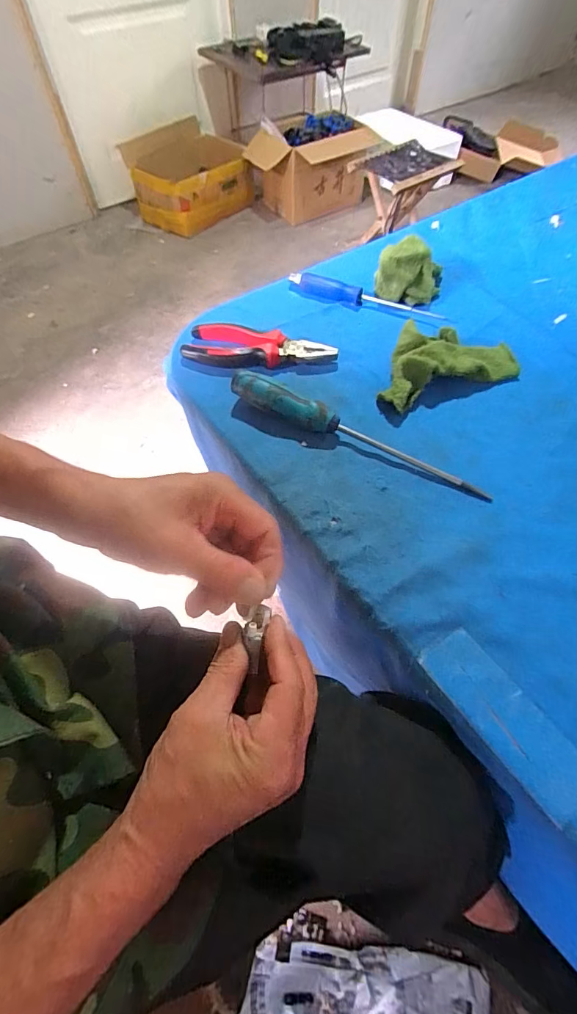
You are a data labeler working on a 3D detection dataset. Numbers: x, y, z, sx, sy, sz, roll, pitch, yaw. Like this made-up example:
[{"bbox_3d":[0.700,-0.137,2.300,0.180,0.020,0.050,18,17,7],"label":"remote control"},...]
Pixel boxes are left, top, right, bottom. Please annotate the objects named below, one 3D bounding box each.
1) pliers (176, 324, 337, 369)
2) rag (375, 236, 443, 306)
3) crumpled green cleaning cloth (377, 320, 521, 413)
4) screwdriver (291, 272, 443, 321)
[{"bbox_3d":[-0.033,-0.163,0.455,0.156,0.024,0.053,15,60,12],"label":"pliers"},{"bbox_3d":[0.142,-0.277,0.502,0.075,0.056,0.071,13,59,10],"label":"rag"},{"bbox_3d":[0.153,-0.151,0.435,0.155,0.034,0.086,-20,59,-10],"label":"crumpled green cleaning cloth"},{"bbox_3d":[0.089,-0.247,0.508,0.183,0.017,0.021,22,61,15],"label":"screwdriver"}]

